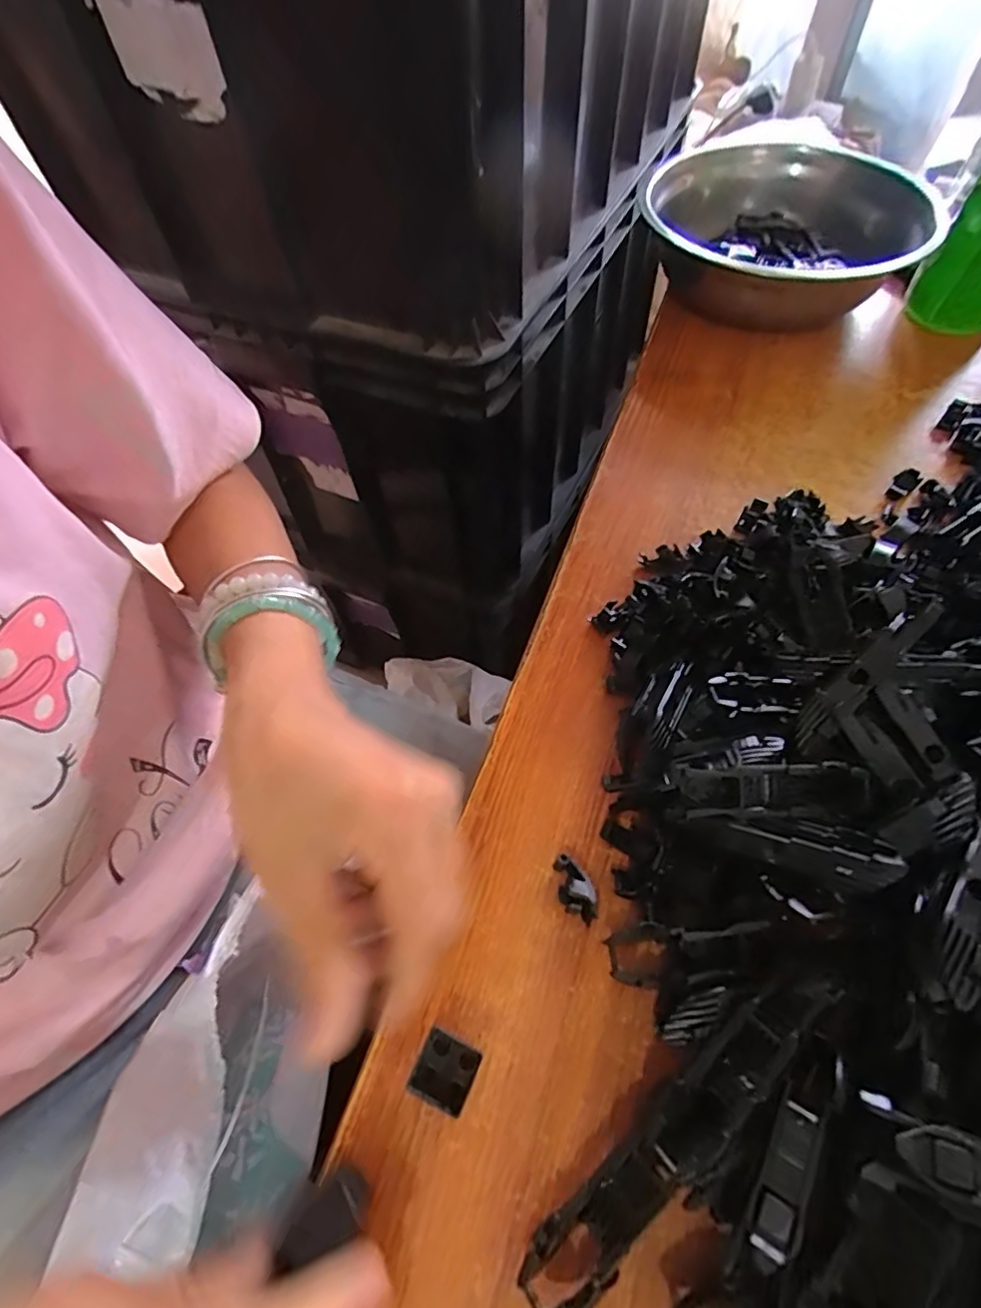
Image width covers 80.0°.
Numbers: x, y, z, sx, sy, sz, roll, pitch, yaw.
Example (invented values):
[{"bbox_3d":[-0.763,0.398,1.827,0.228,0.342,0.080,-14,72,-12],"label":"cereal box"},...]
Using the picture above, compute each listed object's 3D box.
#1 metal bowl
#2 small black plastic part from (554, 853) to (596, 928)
[{"bbox_3d":[0.213,-0.312,0.441,0.182,0.067,0.208,16,60,11],"label":"metal bowl"},{"bbox_3d":[0.033,0.093,0.232,0.012,0.011,0.025,-17,60,-8],"label":"small black plastic part"}]

